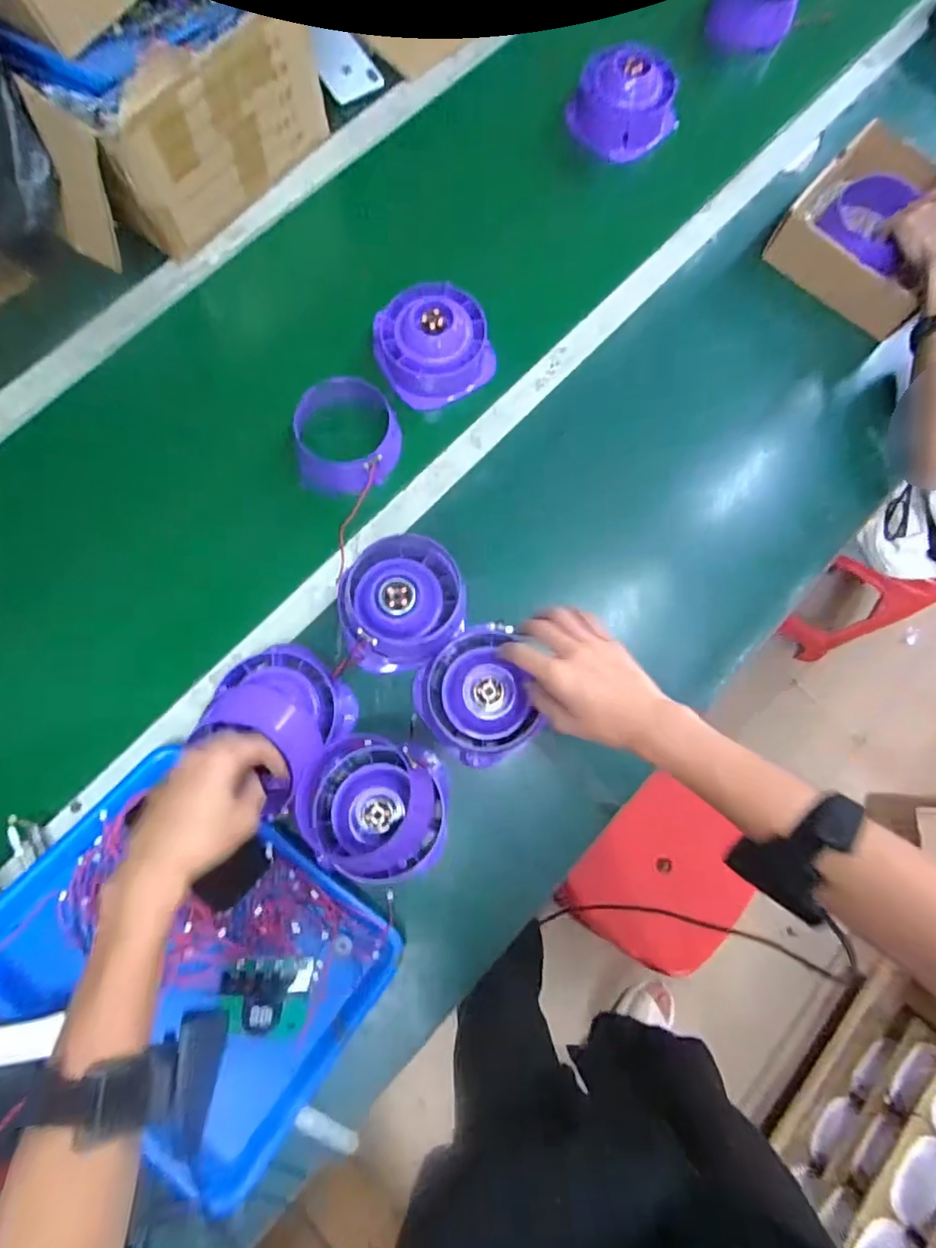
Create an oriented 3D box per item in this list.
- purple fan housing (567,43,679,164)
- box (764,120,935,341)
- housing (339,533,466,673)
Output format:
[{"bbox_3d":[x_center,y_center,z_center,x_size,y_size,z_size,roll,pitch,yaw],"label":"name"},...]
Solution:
[{"bbox_3d":[0.216,-0.713,0.778,0.123,0.084,0.110,-31,81,-7],"label":"purple fan housing"},{"bbox_3d":[0.533,-0.518,0.723,0.197,0.070,0.230,40,80,6],"label":"box"},{"bbox_3d":[-0.070,-0.021,0.621,0.130,0.075,0.132,0,79,-1],"label":"housing"}]

